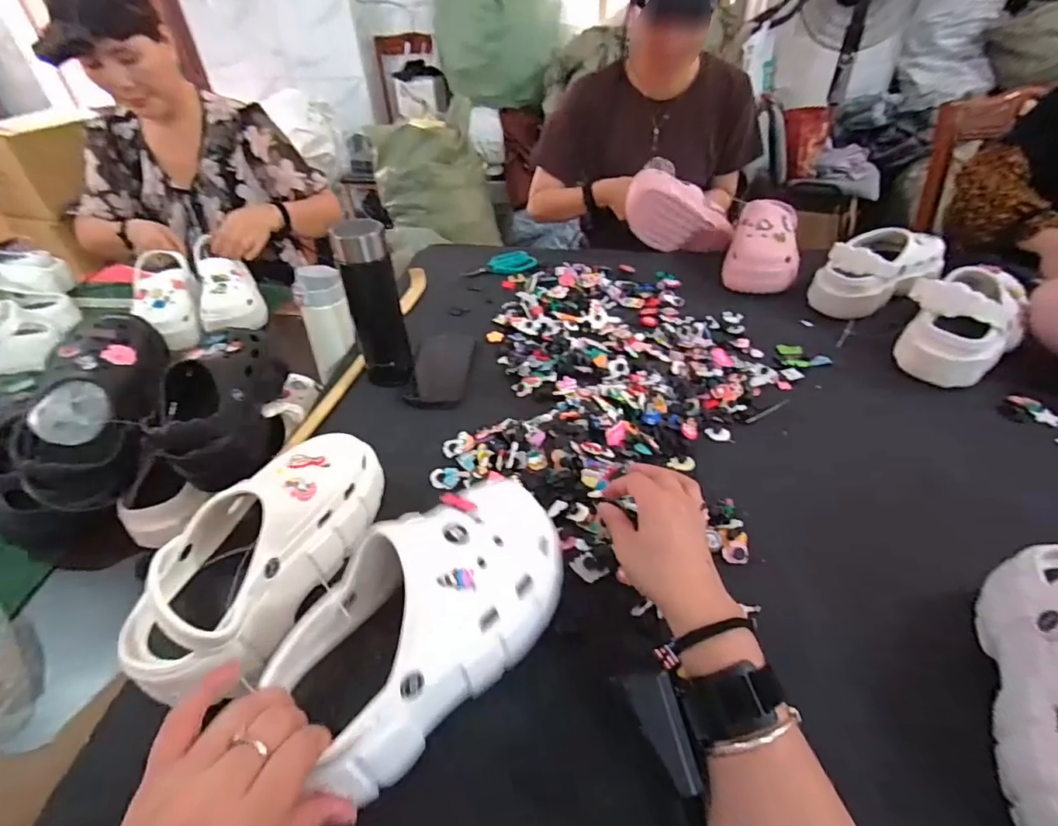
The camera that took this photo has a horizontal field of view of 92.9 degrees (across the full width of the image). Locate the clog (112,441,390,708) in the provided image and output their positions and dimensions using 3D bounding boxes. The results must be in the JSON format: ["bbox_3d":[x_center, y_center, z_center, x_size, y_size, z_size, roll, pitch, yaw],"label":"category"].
[{"bbox_3d":[-0.228,0.111,0.440,0.115,0.106,0.242,11,42,15],"label":"clog"}]

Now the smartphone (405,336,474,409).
[{"bbox_3d":[-0.125,-0.063,0.722,0.083,0.010,0.166,-1,41,2],"label":"smartphone"}]

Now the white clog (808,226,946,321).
[{"bbox_3d":[0.554,-0.227,0.799,0.208,0.100,0.120,-28,47,-27],"label":"white clog"}]

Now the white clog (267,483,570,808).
[{"bbox_3d":[-0.070,0.137,0.353,0.099,0.094,0.226,31,51,32],"label":"white clog"}]

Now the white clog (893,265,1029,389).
[{"bbox_3d":[0.599,-0.135,0.686,0.211,0.108,0.125,-32,49,-30],"label":"white clog"}]

